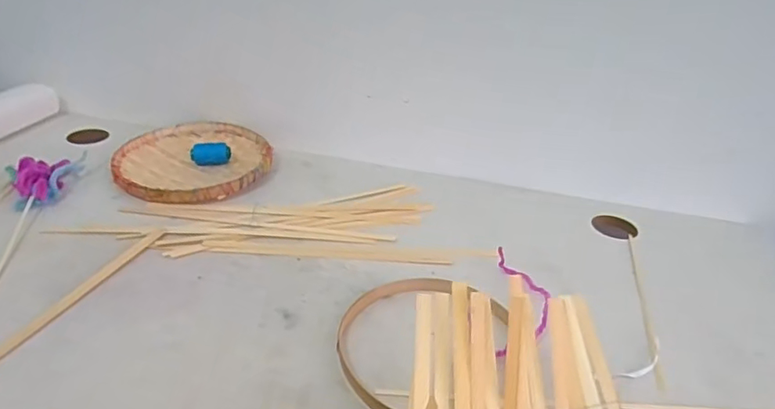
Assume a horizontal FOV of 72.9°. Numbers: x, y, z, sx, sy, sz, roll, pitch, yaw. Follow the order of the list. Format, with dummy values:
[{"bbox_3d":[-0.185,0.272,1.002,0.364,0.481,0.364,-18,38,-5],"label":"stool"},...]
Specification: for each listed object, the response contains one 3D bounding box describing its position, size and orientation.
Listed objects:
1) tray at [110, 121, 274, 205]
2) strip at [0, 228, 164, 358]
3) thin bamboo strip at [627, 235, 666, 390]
[{"bbox_3d":[-0.279,-0.066,0.759,0.210,0.022,0.219,4,32,-2],"label":"tray"},{"bbox_3d":[-0.321,0.108,0.476,0.017,0.007,0.342,13,33,13],"label":"strip"},{"bbox_3d":[0.283,0.102,0.583,0.009,0.009,0.261,12,33,11],"label":"thin bamboo strip"}]

